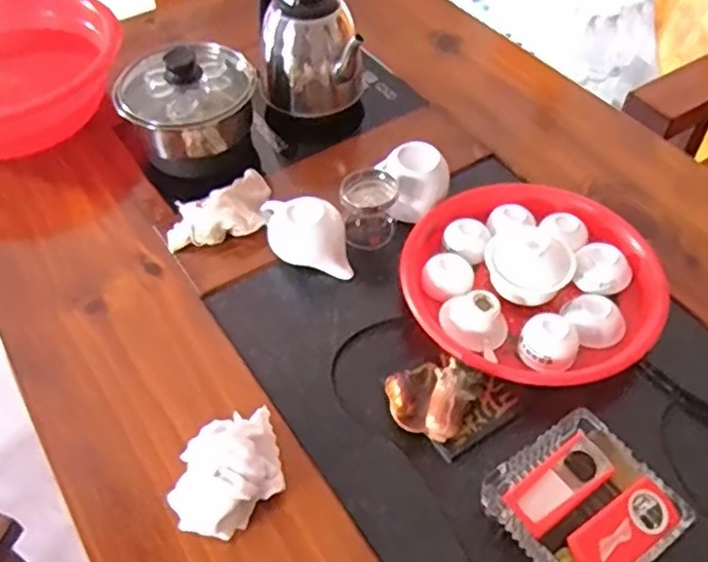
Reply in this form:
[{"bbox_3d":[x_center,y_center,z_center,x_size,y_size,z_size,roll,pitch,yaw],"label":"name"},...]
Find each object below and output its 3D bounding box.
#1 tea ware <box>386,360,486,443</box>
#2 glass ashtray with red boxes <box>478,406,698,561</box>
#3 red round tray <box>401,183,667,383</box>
[{"bbox_3d":[0.069,0.098,0.624,0.071,0.048,0.070,-1,49,1],"label":"tea ware"},{"bbox_3d":[0.183,0.178,0.556,0.122,0.042,0.121,-29,54,-22],"label":"glass ashtray with red boxes"},{"bbox_3d":[0.176,-0.009,0.703,0.237,0.049,0.255,-1,49,1],"label":"red round tray"}]

